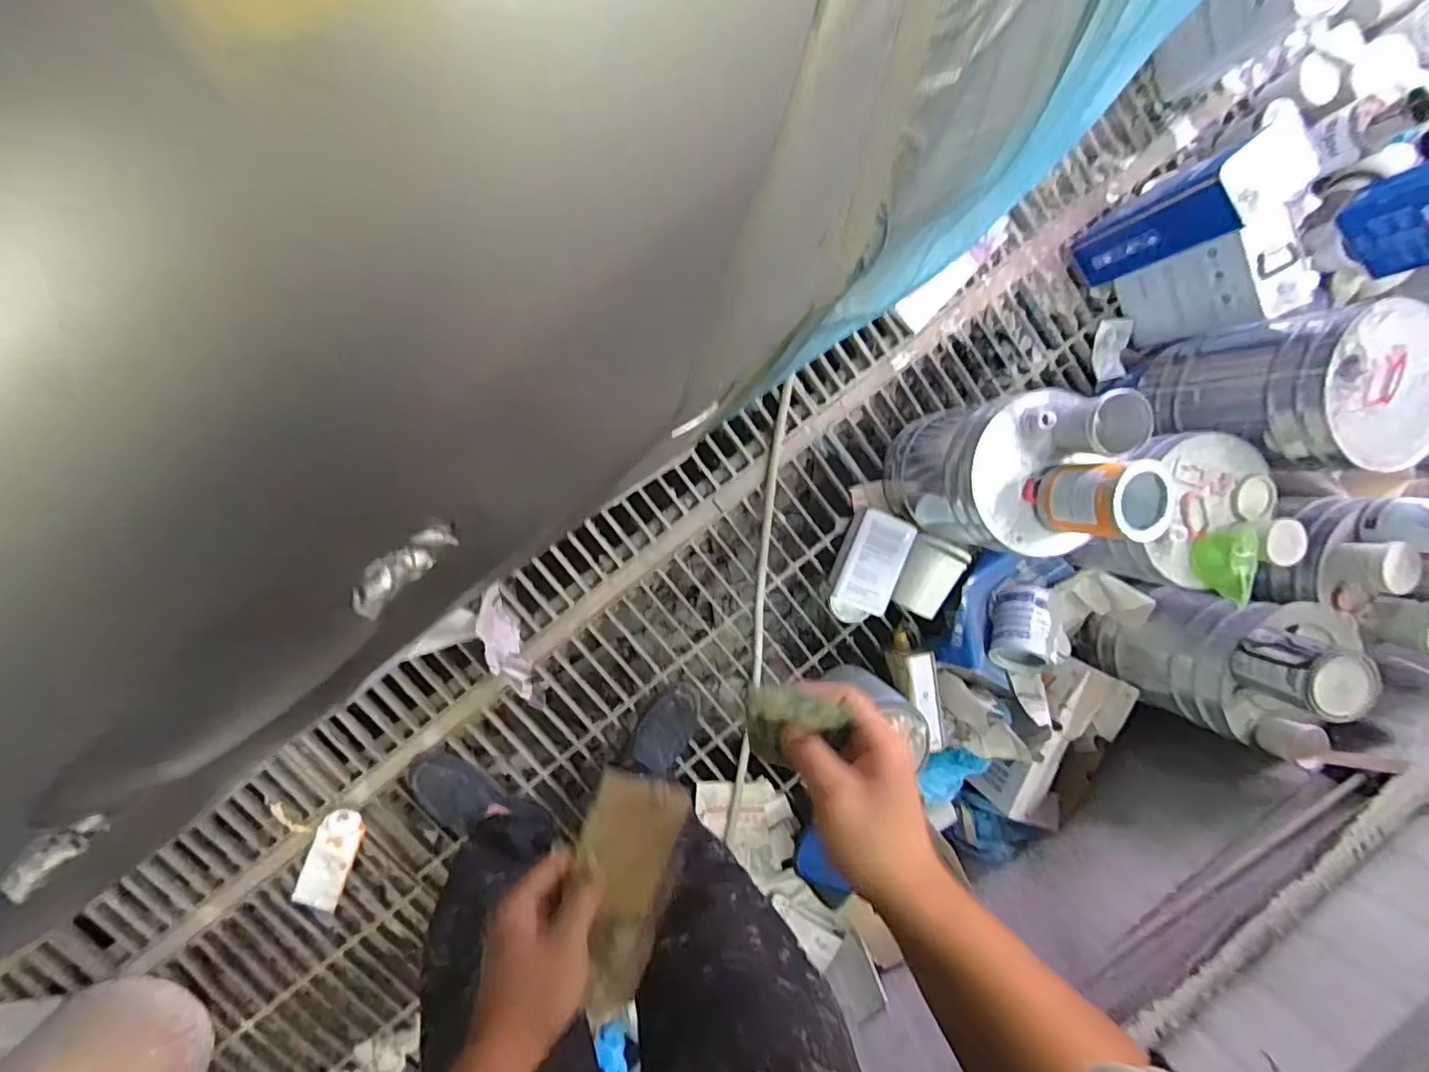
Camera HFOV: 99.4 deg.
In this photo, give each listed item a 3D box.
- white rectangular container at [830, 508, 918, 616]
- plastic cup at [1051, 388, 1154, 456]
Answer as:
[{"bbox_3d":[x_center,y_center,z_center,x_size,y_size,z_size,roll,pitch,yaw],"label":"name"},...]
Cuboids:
[{"bbox_3d":[0.305,0.054,1.195,0.113,0.076,0.199,21,92,-10],"label":"white rectangular container"},{"bbox_3d":[0.551,-0.160,0.869,0.080,0.103,0.088,-1,95,-9],"label":"plastic cup"}]

